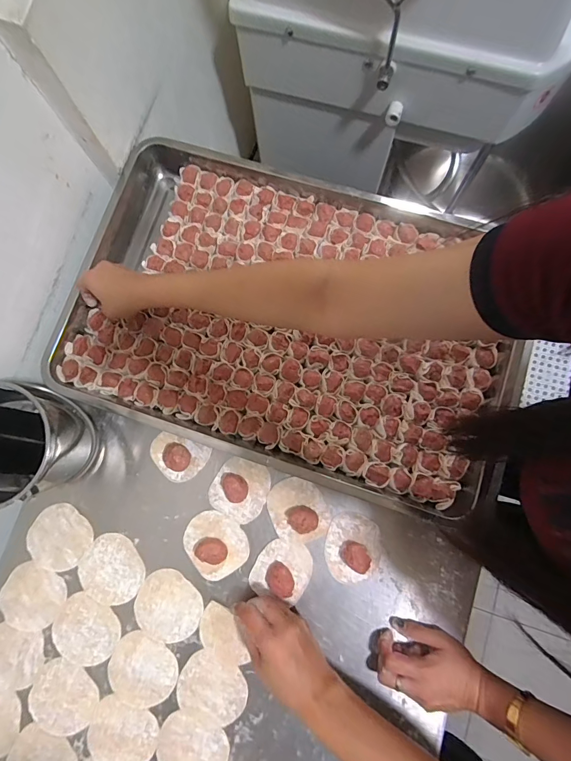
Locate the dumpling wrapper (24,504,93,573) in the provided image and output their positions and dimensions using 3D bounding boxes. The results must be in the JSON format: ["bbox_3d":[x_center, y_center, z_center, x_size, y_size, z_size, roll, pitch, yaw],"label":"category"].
[{"bbox_3d":[-0.305,0.213,0.522,0.083,0.005,0.083,0,80,1],"label":"dumpling wrapper"}]

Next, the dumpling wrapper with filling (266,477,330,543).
[{"bbox_3d":[0.015,0.170,0.503,0.072,0.022,0.082,-22,80,-3],"label":"dumpling wrapper with filling"}]

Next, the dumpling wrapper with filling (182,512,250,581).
[{"bbox_3d":[-0.093,0.214,0.503,0.076,0.018,0.083,0,80,1],"label":"dumpling wrapper with filling"}]

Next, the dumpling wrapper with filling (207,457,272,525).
[{"bbox_3d":[-0.061,0.145,0.514,0.073,0.020,0.078,0,80,1],"label":"dumpling wrapper with filling"}]

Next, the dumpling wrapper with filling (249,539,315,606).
[{"bbox_3d":[-0.004,0.242,0.493,0.072,0.022,0.069,17,81,4],"label":"dumpling wrapper with filling"}]

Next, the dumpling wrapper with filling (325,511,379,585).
[{"bbox_3d":[0.087,0.217,0.495,0.068,0.023,0.084,15,81,4],"label":"dumpling wrapper with filling"}]

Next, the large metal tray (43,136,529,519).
[{"bbox_3d":[0.000,-0.087,0.537,0.611,0.051,0.385,18,81,4],"label":"large metal tray"}]

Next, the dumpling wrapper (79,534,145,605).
[{"bbox_3d":[-0.231,0.251,0.511,0.080,0.004,0.086,0,80,1],"label":"dumpling wrapper"}]

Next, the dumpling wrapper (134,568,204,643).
[{"bbox_3d":[-0.151,0.292,0.499,0.084,0.004,0.078,0,80,1],"label":"dumpling wrapper"}]

